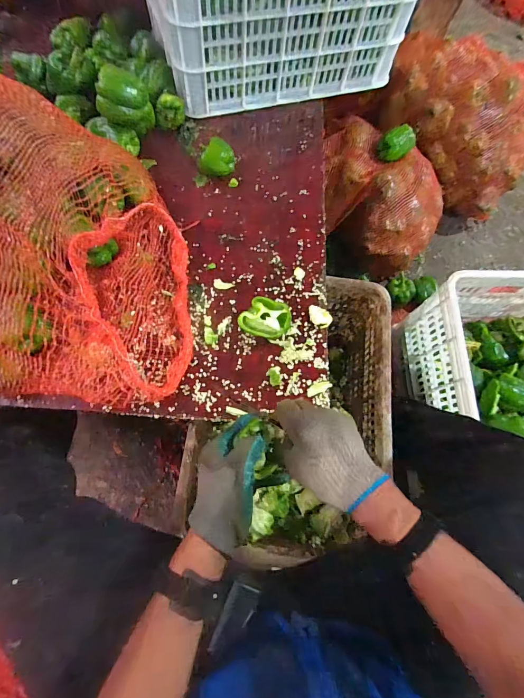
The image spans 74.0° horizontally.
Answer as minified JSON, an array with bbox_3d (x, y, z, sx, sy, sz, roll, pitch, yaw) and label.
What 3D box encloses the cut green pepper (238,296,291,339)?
[{"bbox_3d":[0.005,-0.049,0.573,0.084,0.043,0.066,16,70,3],"label":"cut green pepper"}]

